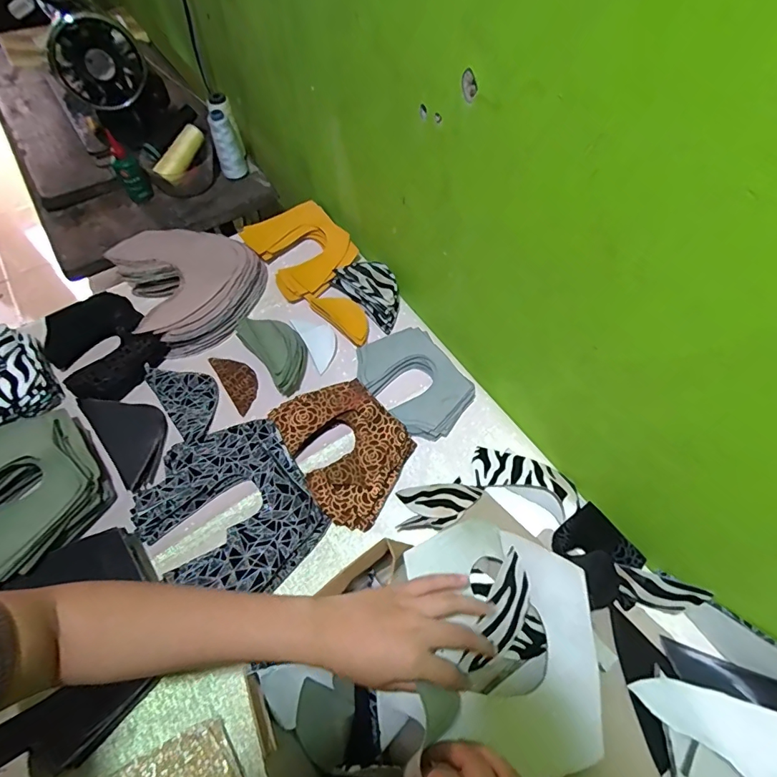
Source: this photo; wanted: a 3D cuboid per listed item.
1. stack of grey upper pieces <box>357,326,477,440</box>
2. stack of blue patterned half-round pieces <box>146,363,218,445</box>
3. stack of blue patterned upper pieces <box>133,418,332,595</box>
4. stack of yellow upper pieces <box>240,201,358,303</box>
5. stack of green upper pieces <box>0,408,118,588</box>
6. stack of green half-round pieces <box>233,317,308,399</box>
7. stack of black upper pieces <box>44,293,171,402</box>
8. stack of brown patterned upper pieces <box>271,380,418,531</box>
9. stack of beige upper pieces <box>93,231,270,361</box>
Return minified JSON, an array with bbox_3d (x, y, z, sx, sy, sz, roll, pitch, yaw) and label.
[{"bbox_3d":[0.033,-0.012,0.615,0.110,0.029,0.163,-34,65,-19],"label":"stack of grey upper pieces"},{"bbox_3d":[-0.269,0.011,0.617,0.070,0.020,0.148,-35,65,-19],"label":"stack of blue patterned half-round pieces"},{"bbox_3d":[-0.188,0.139,0.527,0.182,0.038,0.209,-31,64,-17],"label":"stack of blue patterned upper pieces"},{"bbox_3d":[-0.142,-0.229,0.745,0.135,0.044,0.175,-31,64,-17],"label":"stack of yellow upper pieces"},{"bbox_3d":[-0.416,0.114,0.528,0.183,0.062,0.143,41,67,21],"label":"stack of green upper pieces"},{"bbox_3d":[-0.156,-0.058,0.638,0.068,0.056,0.120,-35,65,-19],"label":"stack of green half-round pieces"},{"bbox_3d":[-0.409,-0.060,0.651,0.132,0.045,0.163,-40,67,-21],"label":"stack of black upper pieces"},{"bbox_3d":[-0.059,0.066,0.565,0.135,0.037,0.191,-38,66,-20],"label":"stack of brown patterned upper pieces"},{"bbox_3d":[-0.297,-0.159,0.690,0.201,0.071,0.191,-34,65,-18],"label":"stack of beige upper pieces"}]

